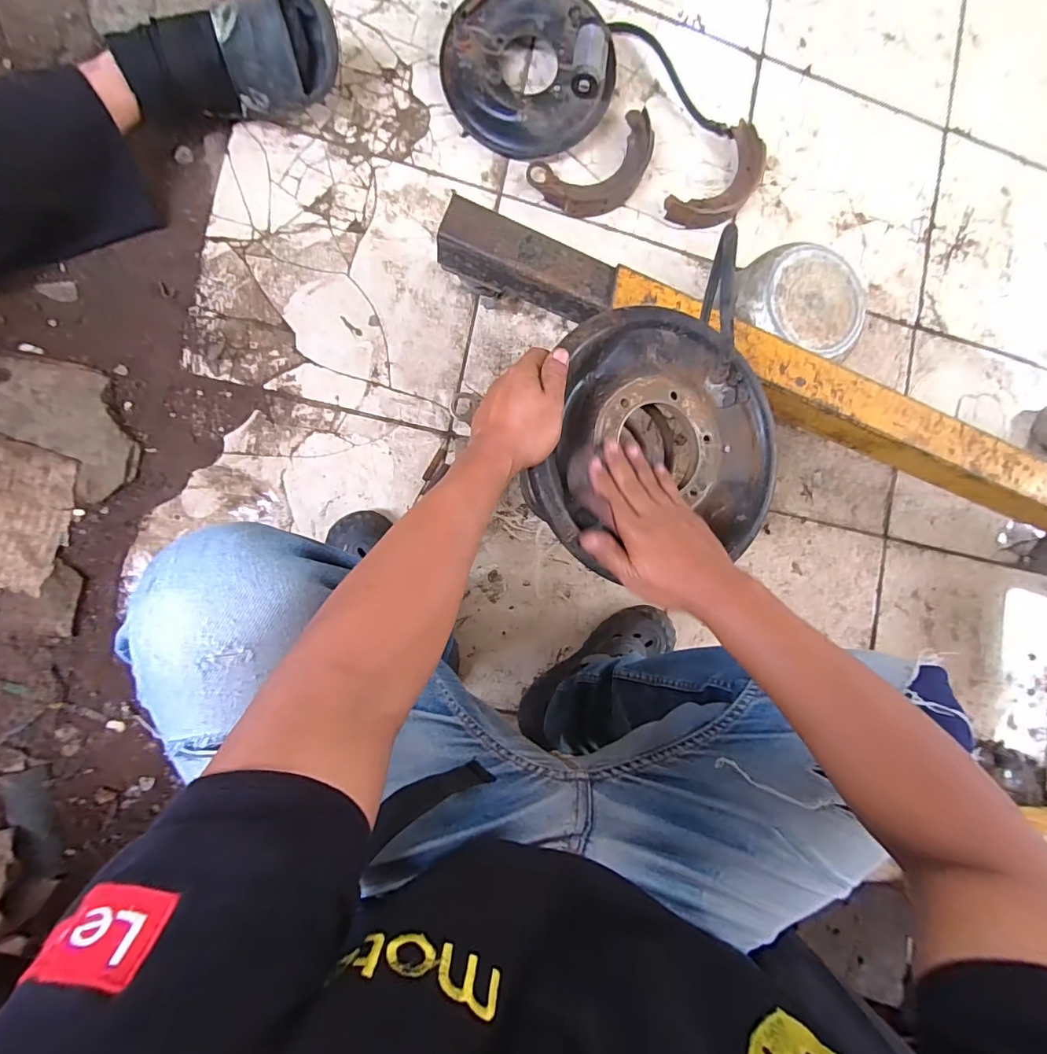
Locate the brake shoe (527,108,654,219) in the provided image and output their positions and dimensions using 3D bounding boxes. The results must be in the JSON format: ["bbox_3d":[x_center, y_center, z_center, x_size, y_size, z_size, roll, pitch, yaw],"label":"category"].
[{"bbox_3d":[0.128,-0.590,0.777,0.227,0.034,0.115,-33,94,-8],"label":"brake shoe"}]

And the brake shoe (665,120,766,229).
[{"bbox_3d":[0.344,-0.595,0.815,0.106,0.034,0.221,45,84,-6],"label":"brake shoe"}]

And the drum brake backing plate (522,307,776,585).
[{"bbox_3d":[0.129,-0.082,0.458,0.265,0.054,0.246,-12,91,-9],"label":"drum brake backing plate"}]

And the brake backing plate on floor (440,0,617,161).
[{"bbox_3d":[0.010,-0.733,0.737,0.267,0.092,0.250,0,90,-9],"label":"brake backing plate on floor"}]

